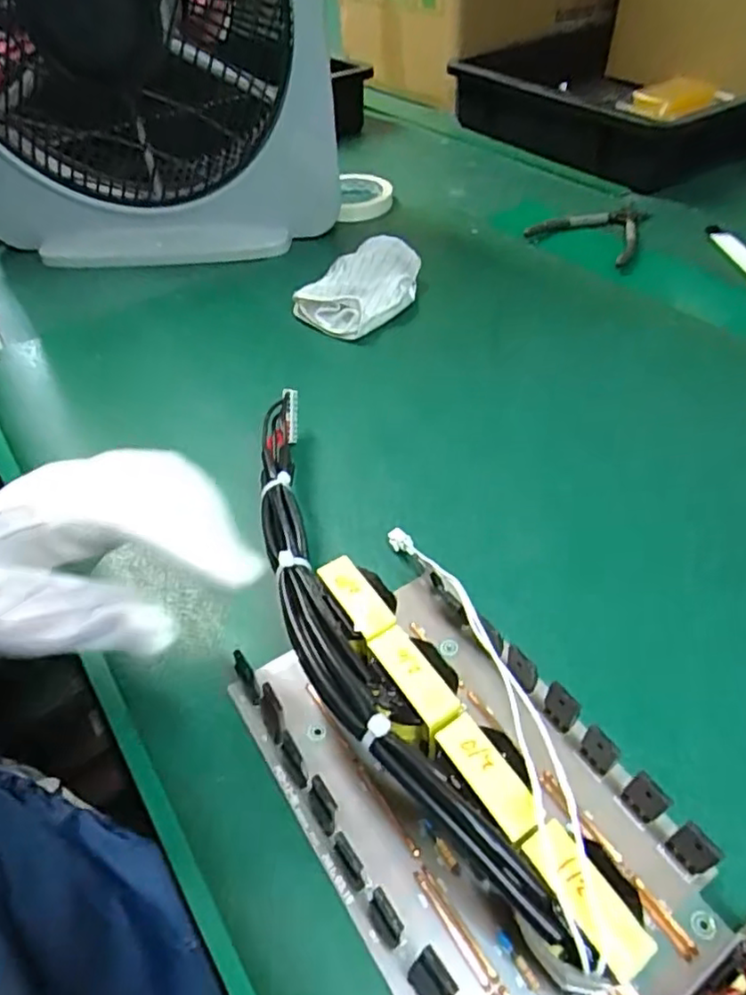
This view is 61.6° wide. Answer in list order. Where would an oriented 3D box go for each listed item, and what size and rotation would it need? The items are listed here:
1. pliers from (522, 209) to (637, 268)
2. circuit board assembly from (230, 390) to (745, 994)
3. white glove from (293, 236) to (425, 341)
[{"bbox_3d":[0.230,-0.279,0.651,0.110,0.009,0.113,30,55,28],"label":"pliers"},{"bbox_3d":[0.051,0.124,0.237,0.130,0.062,0.277,-28,51,-21],"label":"circuit board assembly"},{"bbox_3d":[-0.008,-0.188,0.557,0.082,0.035,0.115,22,52,23],"label":"white glove"}]

